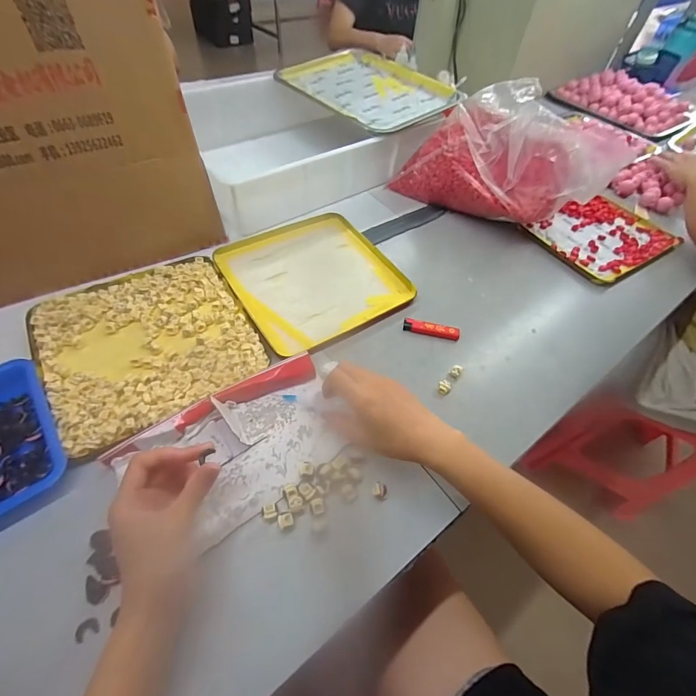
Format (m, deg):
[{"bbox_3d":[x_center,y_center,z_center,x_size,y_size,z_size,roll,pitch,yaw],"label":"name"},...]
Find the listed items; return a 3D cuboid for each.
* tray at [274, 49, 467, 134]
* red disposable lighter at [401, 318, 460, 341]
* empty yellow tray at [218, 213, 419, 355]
[{"bbox_3d":[0.038,-0.564,0.759,0.262,0.030,0.376,-35,63,-26],"label":"tray"},{"bbox_3d":[0.119,-0.028,0.505,0.079,0.009,0.019,11,53,4],"label":"red disposable lighter"},{"bbox_3d":[-0.056,-0.117,0.554,0.234,0.016,0.253,-27,60,-22],"label":"empty yellow tray"}]

